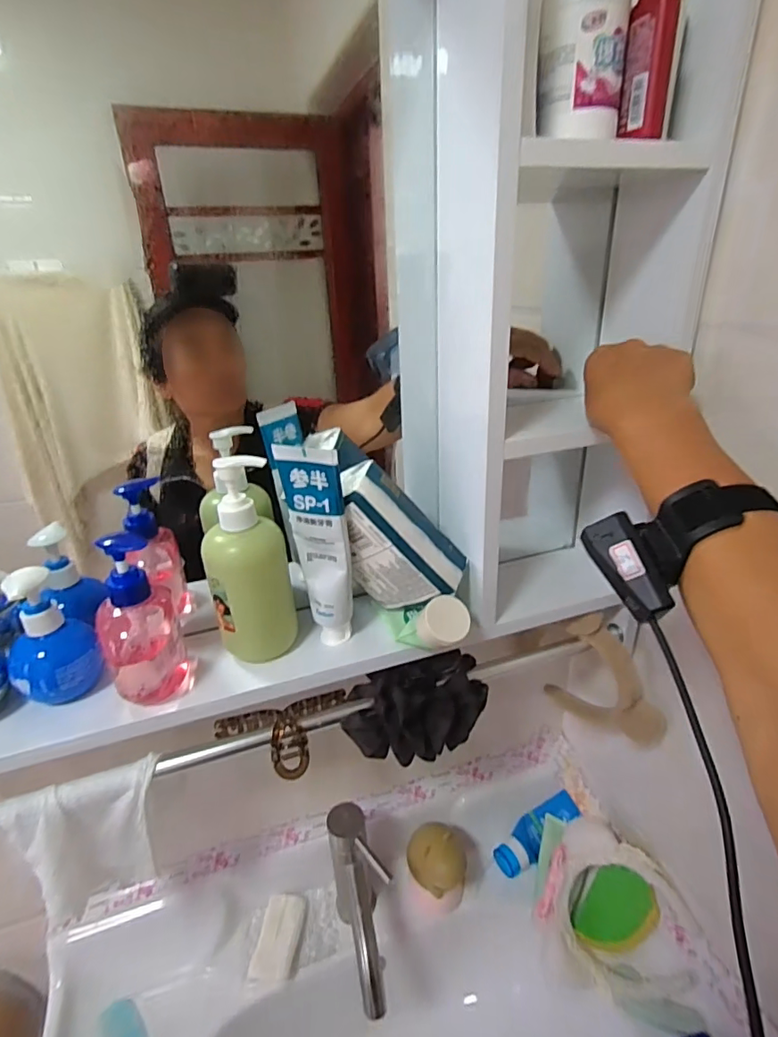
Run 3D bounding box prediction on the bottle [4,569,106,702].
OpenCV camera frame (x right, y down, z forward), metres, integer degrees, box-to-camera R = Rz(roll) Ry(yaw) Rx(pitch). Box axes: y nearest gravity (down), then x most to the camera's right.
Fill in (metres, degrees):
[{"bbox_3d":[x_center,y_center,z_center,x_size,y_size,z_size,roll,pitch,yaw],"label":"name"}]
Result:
[{"bbox_3d":[-0.288,0.096,0.427,0.060,0.112,0.070,-23,31,-36],"label":"bottle"}]

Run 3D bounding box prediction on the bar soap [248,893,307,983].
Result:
[{"bbox_3d":[-0.135,0.515,0.634,0.047,0.019,0.090,1,25,8],"label":"bar soap"}]

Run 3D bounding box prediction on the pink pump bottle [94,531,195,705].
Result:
[{"bbox_3d":[-0.204,0.087,0.423,0.056,0.141,0.063,-15,27,-23],"label":"pink pump bottle"}]

